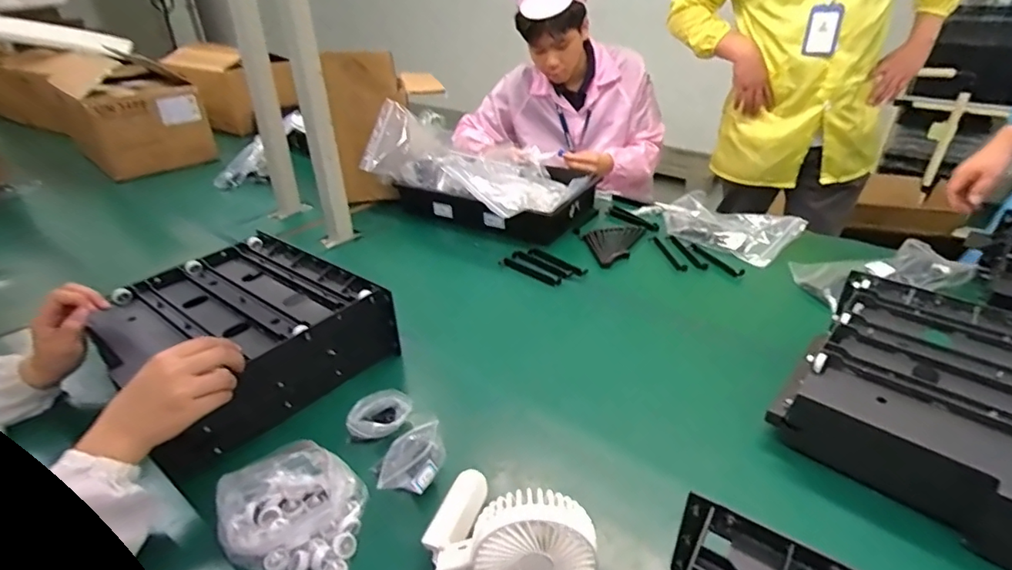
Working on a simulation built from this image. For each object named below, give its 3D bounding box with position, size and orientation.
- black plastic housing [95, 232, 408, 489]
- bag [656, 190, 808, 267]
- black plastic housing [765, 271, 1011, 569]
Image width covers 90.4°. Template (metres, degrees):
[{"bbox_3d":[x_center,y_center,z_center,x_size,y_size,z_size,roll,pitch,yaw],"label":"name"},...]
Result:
[{"bbox_3d":[-0.388,0.060,0.717,0.374,0.102,0.303,23,39,35],"label":"black plastic housing"},{"bbox_3d":[0.458,-0.129,1.082,0.175,0.048,0.292,-28,40,-36],"label":"bag"},{"bbox_3d":[0.532,0.147,0.551,0.356,0.109,0.301,26,41,37],"label":"black plastic housing"}]

